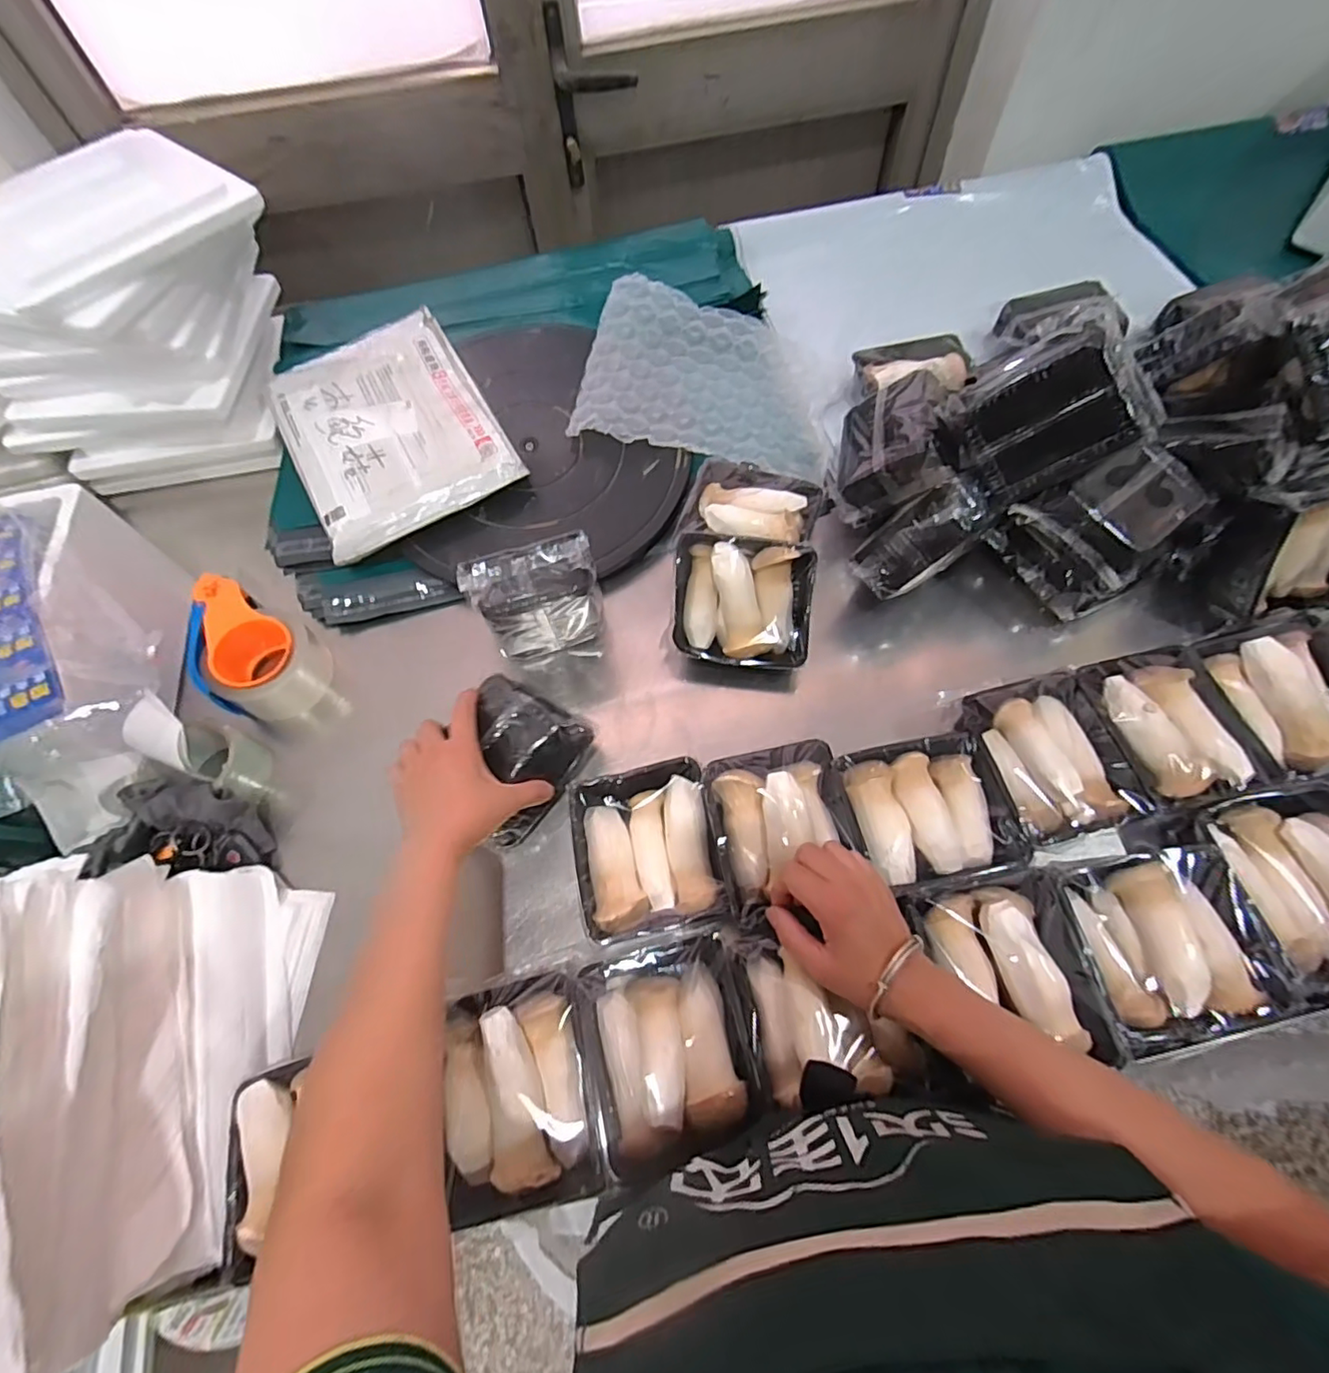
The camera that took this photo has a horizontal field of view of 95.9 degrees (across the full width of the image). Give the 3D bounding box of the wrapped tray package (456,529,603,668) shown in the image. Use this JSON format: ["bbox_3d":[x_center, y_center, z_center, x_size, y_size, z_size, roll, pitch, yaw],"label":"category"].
[{"bbox_3d":[-0.123,-0.081,0.611,0.126,0.137,0.066,-13,64,-3],"label":"wrapped tray package"}]

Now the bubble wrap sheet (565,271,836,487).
[{"bbox_3d":[0.058,-0.381,0.756,0.301,0.092,0.233,9,65,7],"label":"bubble wrap sheet"}]

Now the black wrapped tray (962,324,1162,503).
[{"bbox_3d":[0.354,-0.252,0.557,0.146,0.123,0.070,-22,21,34],"label":"black wrapped tray"}]

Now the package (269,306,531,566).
[{"bbox_3d":[-0.330,-0.318,0.725,0.229,0.035,0.315,-27,66,-10],"label":"package"}]

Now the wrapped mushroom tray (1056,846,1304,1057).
[{"bbox_3d":[0.383,0.201,0.468,0.142,0.035,0.131,-9,64,-1],"label":"wrapped mushroom tray"}]

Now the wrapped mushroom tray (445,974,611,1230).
[{"bbox_3d":[-0.111,0.298,0.443,0.116,0.037,0.141,-13,64,-3],"label":"wrapped mushroom tray"}]

